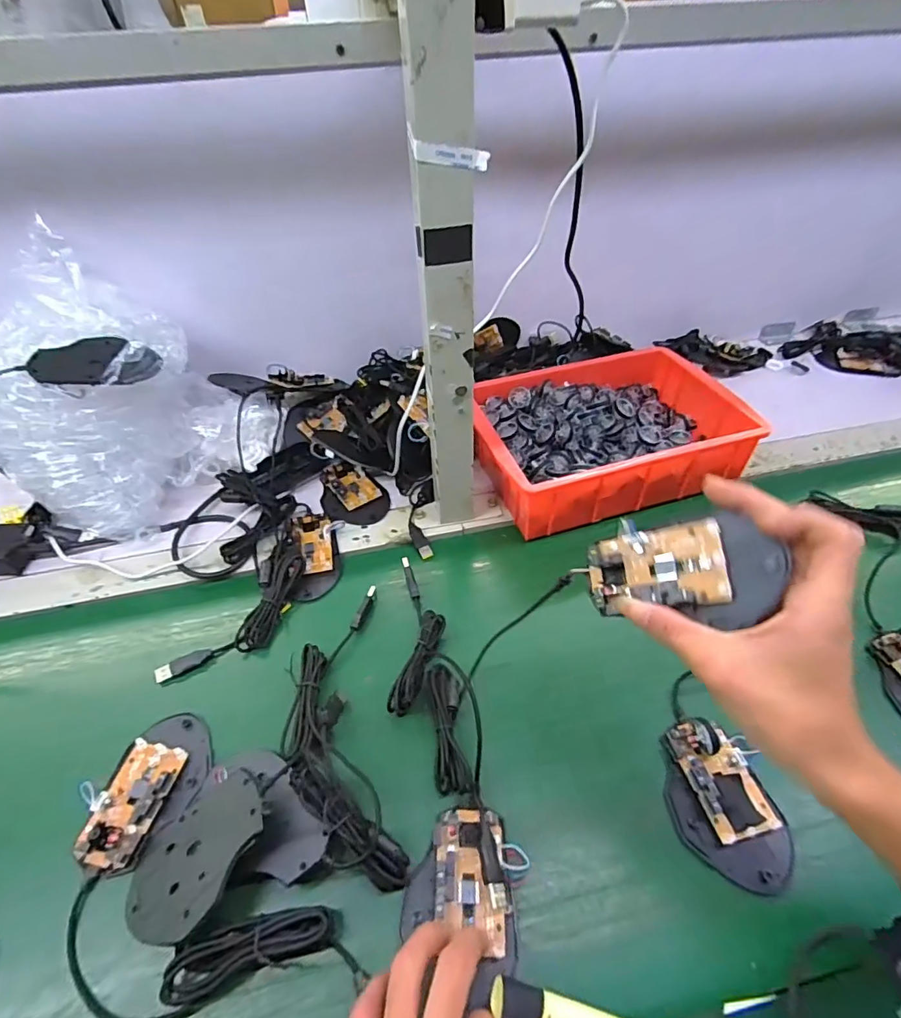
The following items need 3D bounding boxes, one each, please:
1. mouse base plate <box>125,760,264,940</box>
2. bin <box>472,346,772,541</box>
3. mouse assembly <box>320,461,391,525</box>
[{"bbox_3d":[-0.170,0.226,0.339,0.081,0.007,0.106,13,65,40],"label":"mouse base plate"},{"bbox_3d":[0.175,-0.091,0.604,0.289,0.079,0.207,-14,47,-11],"label":"bin"},{"bbox_3d":[-0.120,-0.020,0.612,0.069,0.018,0.104,-30,52,-24],"label":"mouse assembly"}]

